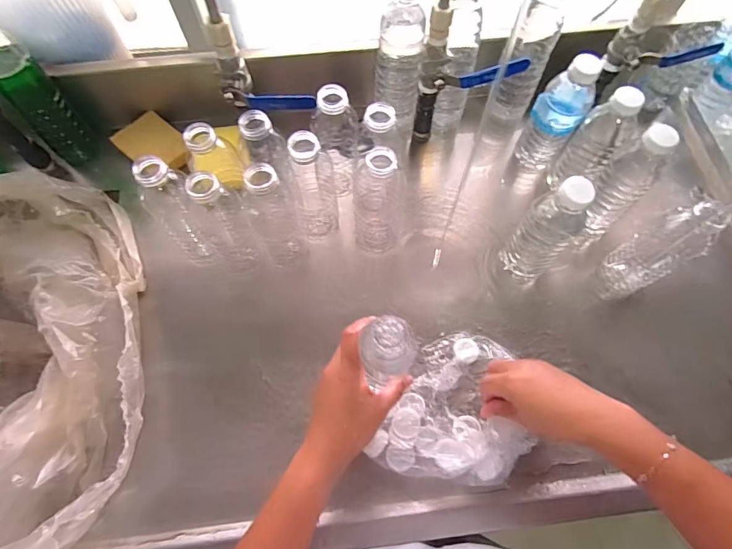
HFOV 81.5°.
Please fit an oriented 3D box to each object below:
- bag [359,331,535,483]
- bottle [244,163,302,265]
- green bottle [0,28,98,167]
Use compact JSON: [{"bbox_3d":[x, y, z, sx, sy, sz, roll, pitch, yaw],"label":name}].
[{"bbox_3d":[0.112,0.154,0.480,0.141,0.042,0.183,28,69,12],"label":"bag"},{"bbox_3d":[-0.114,-0.072,0.505,0.059,0.170,0.060,-24,68,-10],"label":"bottle"},{"bbox_3d":[-0.439,-0.236,0.560,0.054,0.209,0.061,41,72,16],"label":"green bottle"}]

